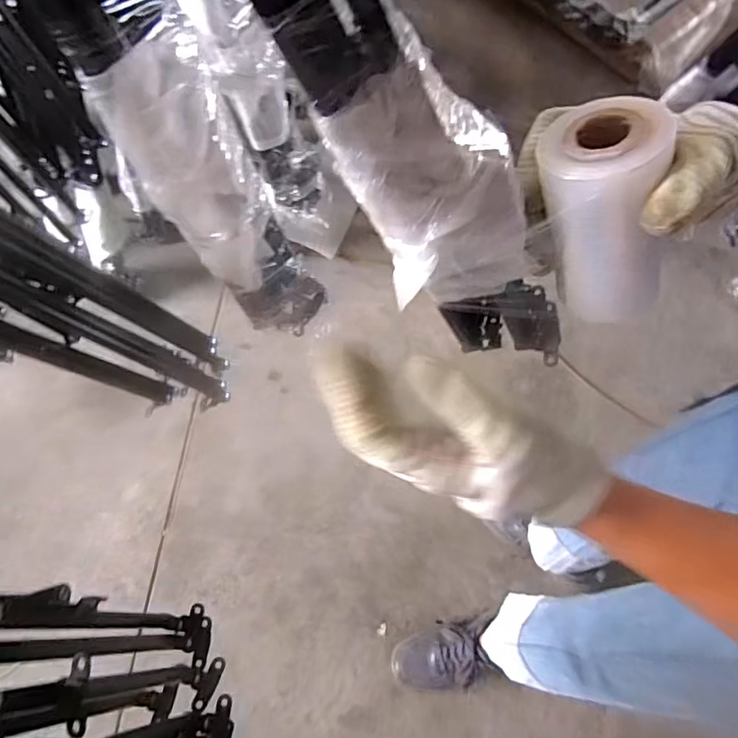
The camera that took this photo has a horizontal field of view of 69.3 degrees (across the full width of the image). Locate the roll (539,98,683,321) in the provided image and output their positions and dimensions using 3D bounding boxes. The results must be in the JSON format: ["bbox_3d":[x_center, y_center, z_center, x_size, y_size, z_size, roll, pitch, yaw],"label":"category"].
[{"bbox_3d":[0.121,-0.073,0.272,0.051,0.106,0.048,18,64,34],"label":"roll"}]

